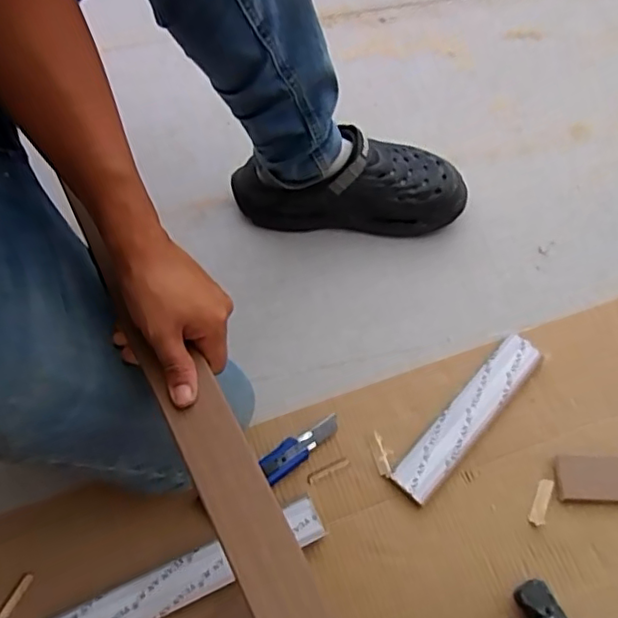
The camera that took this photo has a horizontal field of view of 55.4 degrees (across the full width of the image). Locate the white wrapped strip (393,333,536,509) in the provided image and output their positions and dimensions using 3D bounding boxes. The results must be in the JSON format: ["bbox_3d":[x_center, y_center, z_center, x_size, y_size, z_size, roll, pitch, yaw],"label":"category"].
[{"bbox_3d":[0.188,0.123,0.689,0.048,0.015,0.236,39,71,19],"label":"white wrapped strip"}]

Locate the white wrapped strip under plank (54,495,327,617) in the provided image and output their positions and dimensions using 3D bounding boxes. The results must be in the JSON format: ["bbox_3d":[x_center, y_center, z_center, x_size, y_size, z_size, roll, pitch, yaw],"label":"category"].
[{"bbox_3d":[-0.129,0.279,0.607,0.295,0.017,0.047,-23,65,-10],"label":"white wrapped strip under plank"}]

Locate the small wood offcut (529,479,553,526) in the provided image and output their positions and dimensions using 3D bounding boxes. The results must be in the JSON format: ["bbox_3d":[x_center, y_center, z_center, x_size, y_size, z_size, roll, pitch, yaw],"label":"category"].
[{"bbox_3d":[0.257,0.213,0.650,0.014,0.004,0.050,21,66,11],"label":"small wood offcut"}]

